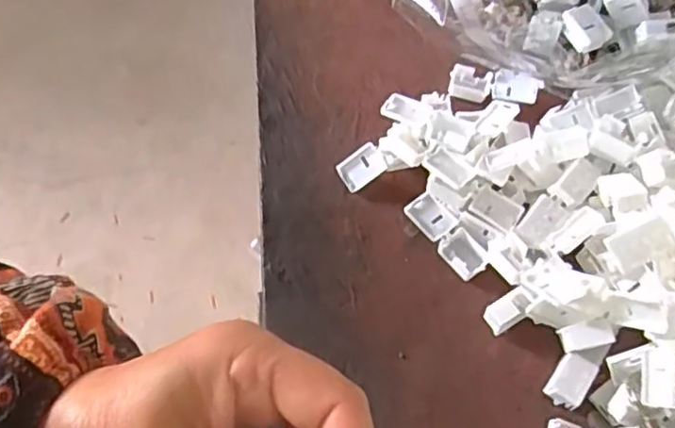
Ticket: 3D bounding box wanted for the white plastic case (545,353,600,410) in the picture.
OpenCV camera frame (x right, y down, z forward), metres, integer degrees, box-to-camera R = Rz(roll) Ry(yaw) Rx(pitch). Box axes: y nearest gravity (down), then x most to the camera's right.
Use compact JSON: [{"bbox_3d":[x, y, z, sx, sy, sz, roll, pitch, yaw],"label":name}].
[{"bbox_3d":[0.123,0.088,0.332,0.018,0.012,0.026,33,68,14],"label":"white plastic case"}]

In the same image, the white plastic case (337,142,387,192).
[{"bbox_3d":[0.015,-0.028,0.383,0.029,0.004,0.021,-33,86,11],"label":"white plastic case"}]

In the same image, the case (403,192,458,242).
[{"bbox_3d":[0.054,0.003,0.371,0.018,0.008,0.027,-35,69,-16],"label":"case"}]

